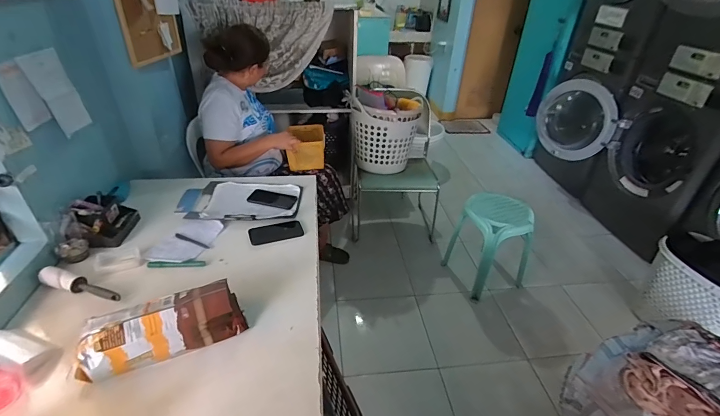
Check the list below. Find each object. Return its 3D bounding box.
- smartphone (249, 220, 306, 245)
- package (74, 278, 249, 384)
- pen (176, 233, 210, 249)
[{"bbox_3d":[-0.255,0.074,1.104,0.158,0.012,0.080,-11,36,-19],"label":"smartphone"},{"bbox_3d":[-0.404,0.248,0.750,0.298,0.091,0.109,-13,37,-22],"label":"package"},{"bbox_3d":[-0.491,0.098,1.057,0.137,0.006,0.016,18,37,22],"label":"pen"}]

